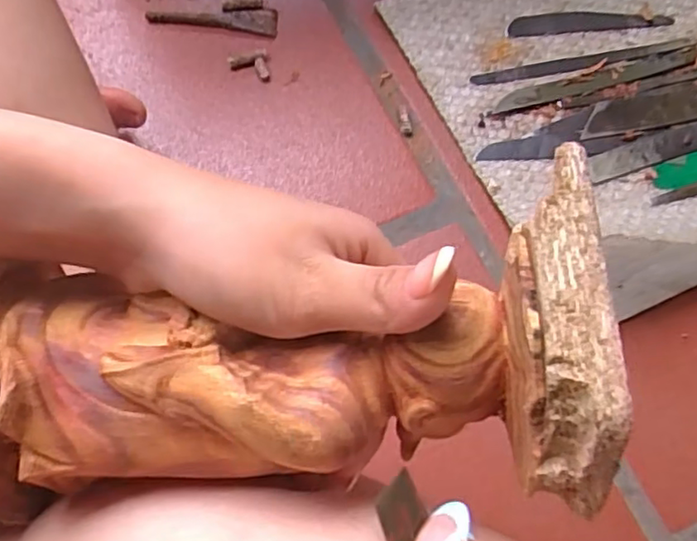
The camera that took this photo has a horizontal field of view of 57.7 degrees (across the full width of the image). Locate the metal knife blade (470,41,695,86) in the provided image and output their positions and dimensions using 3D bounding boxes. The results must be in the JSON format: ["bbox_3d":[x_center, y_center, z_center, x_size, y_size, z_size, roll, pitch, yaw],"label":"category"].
[{"bbox_3d":[0.187,-0.166,0.503,0.189,0.005,0.016,-13,69,-9],"label":"metal knife blade"}]

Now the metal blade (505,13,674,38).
[{"bbox_3d":[0.196,-0.204,0.516,0.137,0.004,0.022,-6,68,-7],"label":"metal blade"}]

